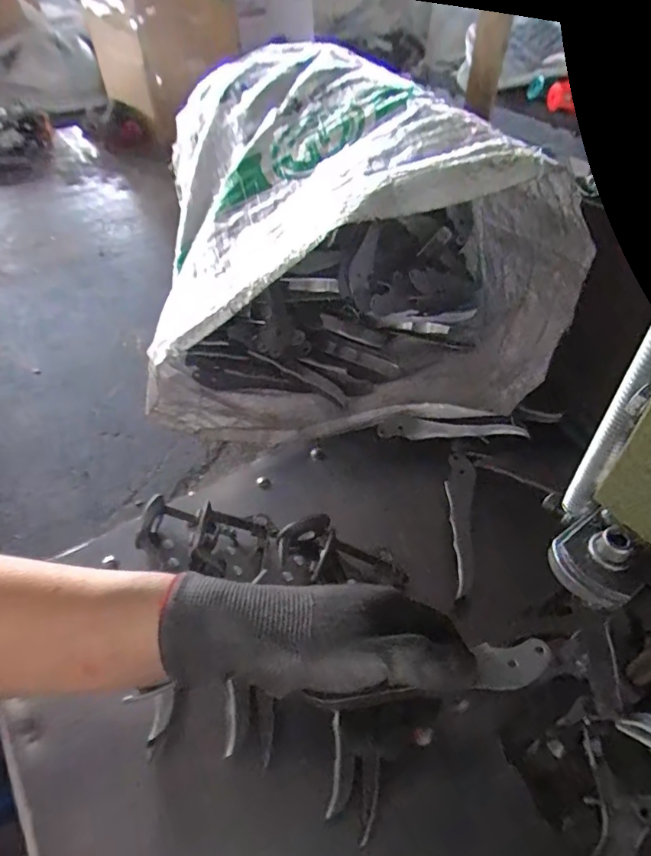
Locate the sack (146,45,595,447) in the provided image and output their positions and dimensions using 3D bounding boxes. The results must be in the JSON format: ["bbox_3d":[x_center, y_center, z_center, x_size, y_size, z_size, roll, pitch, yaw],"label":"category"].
[{"bbox_3d":[0.010,-0.168,0.491,0.310,0.254,0.364,-4,46,-2],"label":"sack"}]

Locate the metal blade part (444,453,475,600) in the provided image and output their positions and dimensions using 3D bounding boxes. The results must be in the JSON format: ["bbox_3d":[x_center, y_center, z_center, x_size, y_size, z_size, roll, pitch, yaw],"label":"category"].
[{"bbox_3d":[0.106,0.071,0.406,0.021,0.009,0.126,7,47,9],"label":"metal blade part"}]

